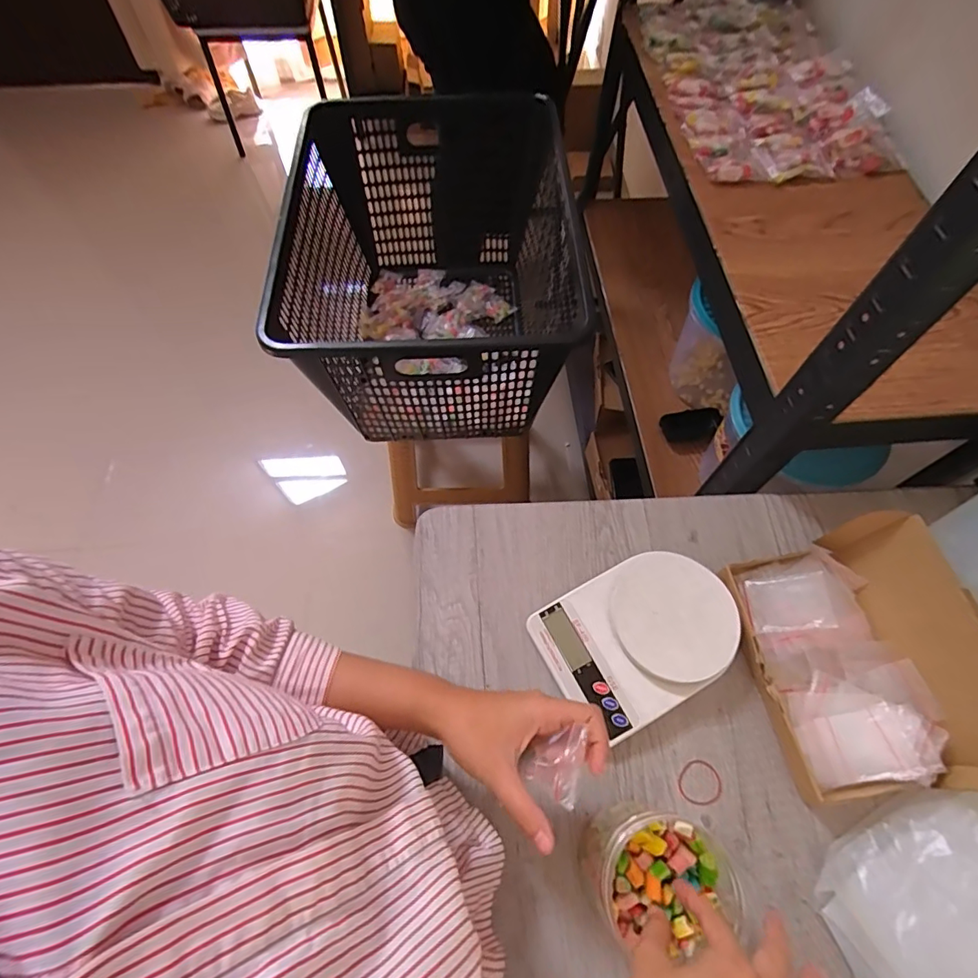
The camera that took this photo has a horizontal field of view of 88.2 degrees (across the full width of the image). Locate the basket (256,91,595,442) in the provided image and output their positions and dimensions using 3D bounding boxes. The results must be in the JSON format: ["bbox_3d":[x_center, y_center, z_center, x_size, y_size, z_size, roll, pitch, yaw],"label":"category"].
[{"bbox_3d":[-0.082,-0.377,0.880,0.407,0.344,0.603,-2,63,-3],"label":"basket"}]

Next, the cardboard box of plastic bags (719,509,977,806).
[{"bbox_3d":[0.315,0.140,0.431,0.150,0.091,0.223,-9,64,-5],"label":"cardboard box of plastic bags"}]

